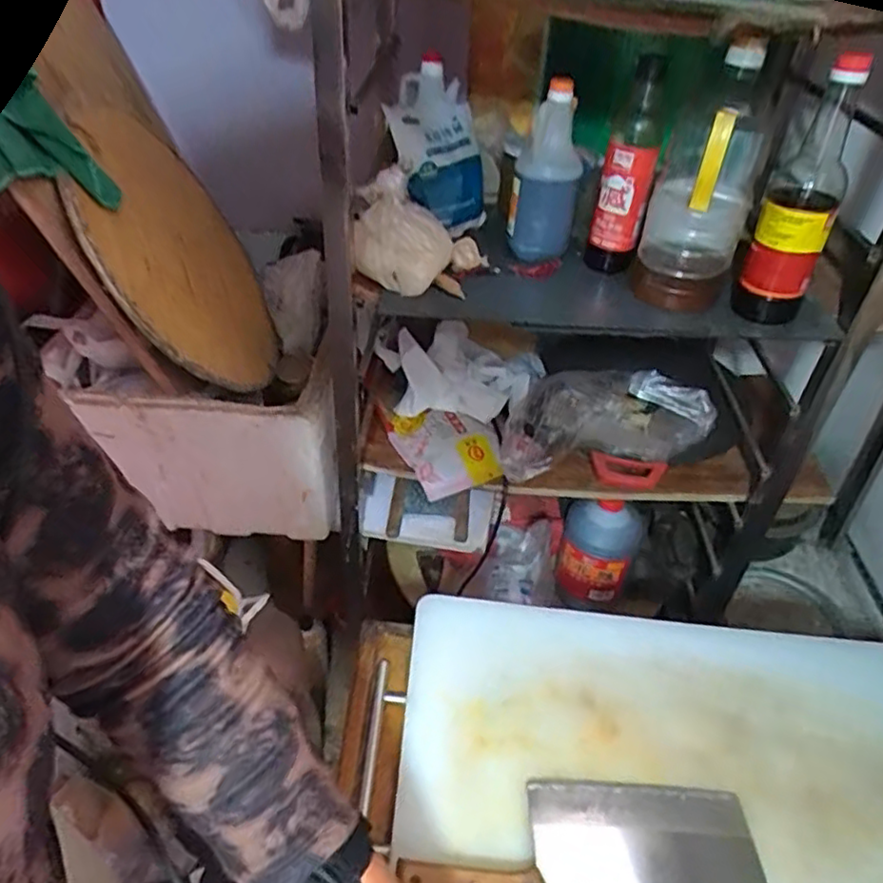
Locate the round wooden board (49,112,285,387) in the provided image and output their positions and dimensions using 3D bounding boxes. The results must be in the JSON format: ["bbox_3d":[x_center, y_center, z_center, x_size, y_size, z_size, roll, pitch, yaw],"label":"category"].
[{"bbox_3d":[-0.373,-0.272,0.961,0.027,0.406,0.429,-24,65,13],"label":"round wooden board"}]

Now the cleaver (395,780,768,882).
[{"bbox_3d":[0.119,0.323,0.532,0.283,0.043,0.104,1,41,0],"label":"cleaver"}]

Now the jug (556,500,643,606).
[{"bbox_3d":[0.284,0.196,1.210,0.137,0.203,0.106,10,41,11],"label":"jug"}]

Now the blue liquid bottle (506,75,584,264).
[{"bbox_3d":[0.131,-0.334,0.843,0.085,0.201,0.091,7,41,7],"label":"blue liquid bottle"}]

